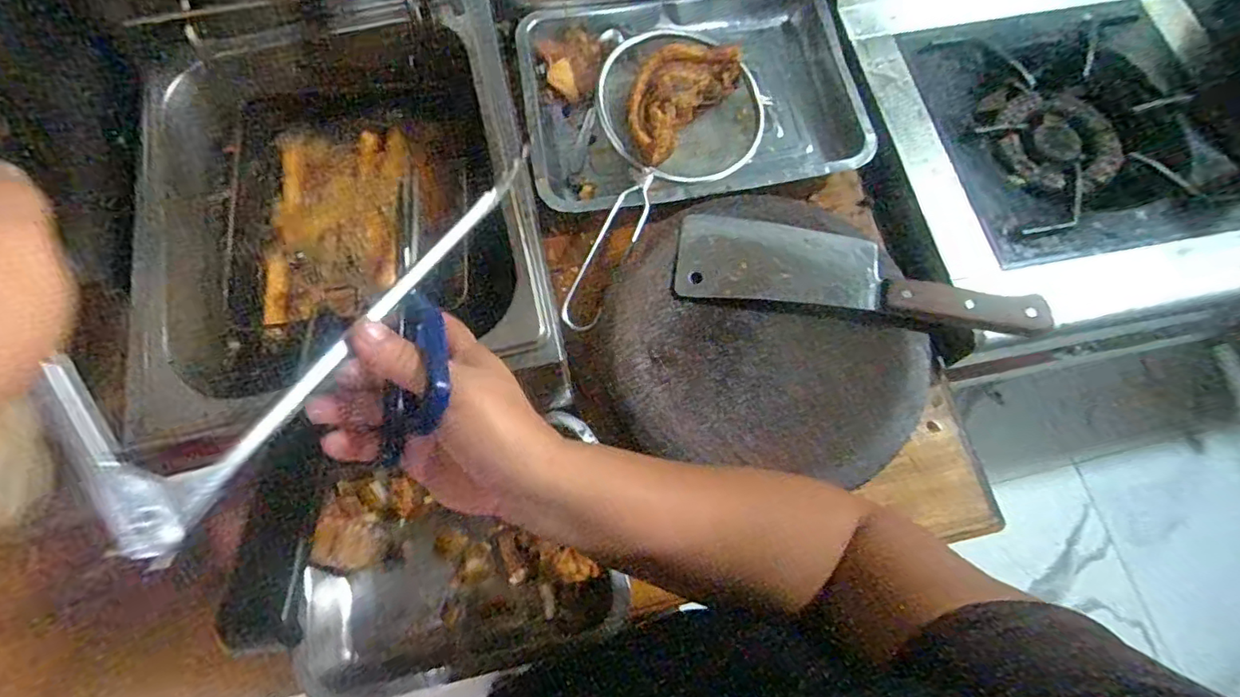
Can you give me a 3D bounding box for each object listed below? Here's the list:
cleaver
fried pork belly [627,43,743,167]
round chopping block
[{"bbox_3d":[0.199,-0.068,0.507,0.293,0.031,0.070,7,70,2],"label":"cleaver"},{"bbox_3d":[0.052,-0.257,0.612,0.073,0.054,0.158,36,74,12],"label":"fried pork belly"},{"bbox_3d":[0.127,-0.002,0.540,0.267,0.065,0.258,0,70,0],"label":"round chopping block"}]

